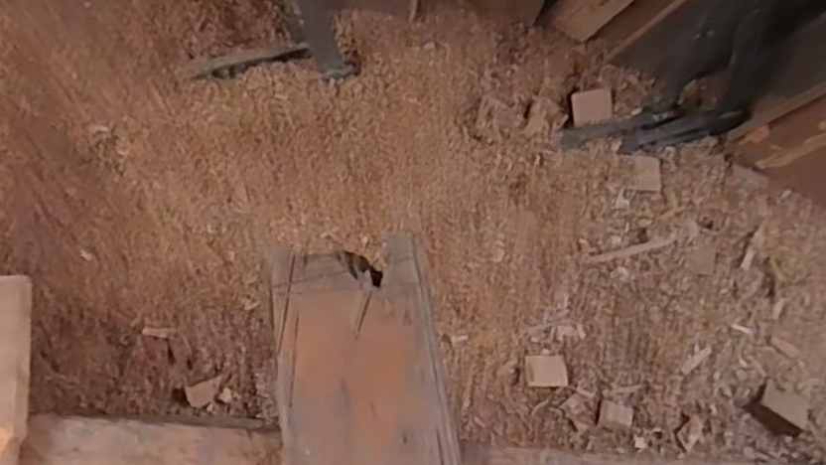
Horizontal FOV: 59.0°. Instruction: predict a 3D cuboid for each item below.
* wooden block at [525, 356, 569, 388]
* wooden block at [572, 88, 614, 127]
[{"bbox_3d":[0.153,0.158,0.833,0.048,0.007,0.034,0,83,0],"label":"wooden block"},{"bbox_3d":[0.226,-0.157,0.919,0.048,0.012,0.044,-5,83,-1],"label":"wooden block"}]

